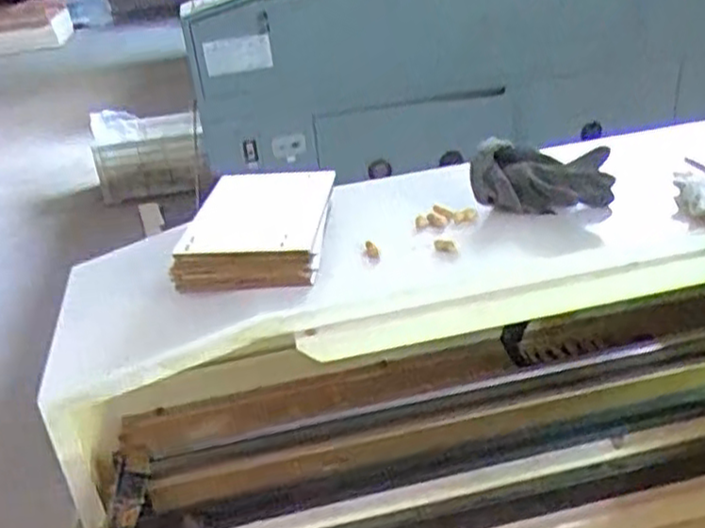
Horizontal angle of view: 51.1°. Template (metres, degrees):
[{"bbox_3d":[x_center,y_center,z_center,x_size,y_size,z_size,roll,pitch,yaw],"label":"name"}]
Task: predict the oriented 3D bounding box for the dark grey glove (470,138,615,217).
[{"bbox_3d":[0.200,-0.085,0.765,0.150,0.062,0.072,2,28,-10],"label":"dark grey glove"}]

